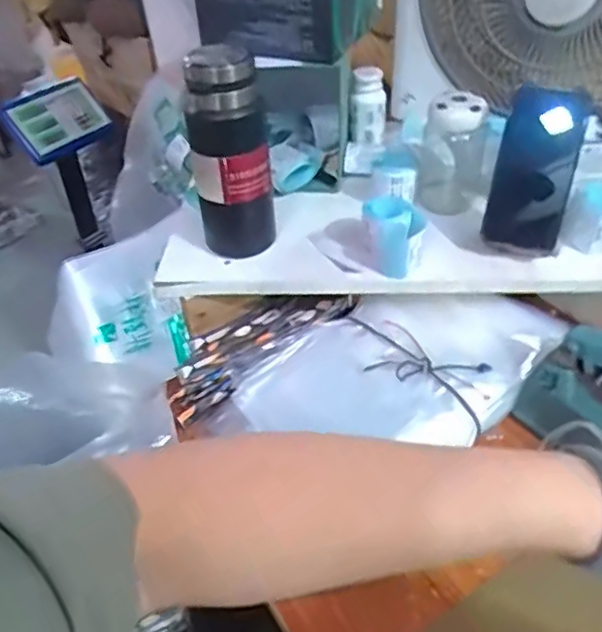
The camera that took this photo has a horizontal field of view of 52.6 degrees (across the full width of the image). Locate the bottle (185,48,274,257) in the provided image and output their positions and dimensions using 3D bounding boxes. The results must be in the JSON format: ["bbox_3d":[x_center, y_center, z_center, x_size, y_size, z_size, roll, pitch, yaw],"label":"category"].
[{"bbox_3d":[-0.074,-0.160,0.661,0.084,0.239,0.080,-6,42,-3],"label":"bottle"}]

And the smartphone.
[{"bbox_3d":[0.246,-0.152,0.635,0.074,0.162,0.016,13,21,12],"label":"smartphone"}]

